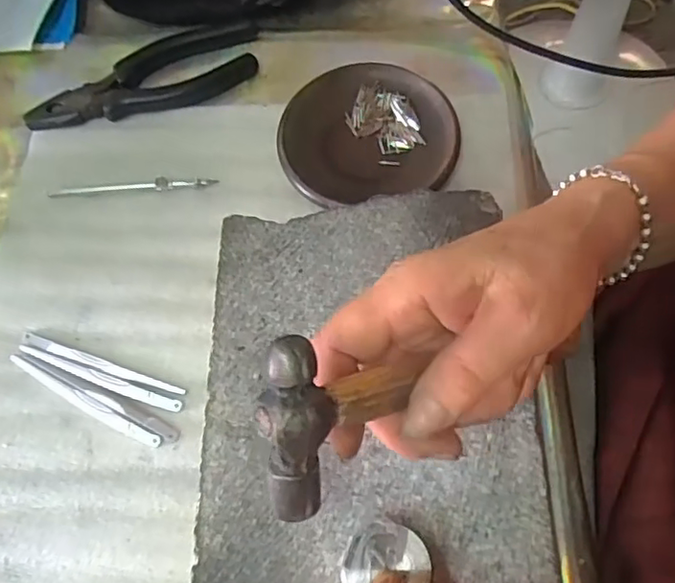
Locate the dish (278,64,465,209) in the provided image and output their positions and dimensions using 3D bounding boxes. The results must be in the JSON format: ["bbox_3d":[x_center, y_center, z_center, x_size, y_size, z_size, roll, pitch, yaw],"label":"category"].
[{"bbox_3d":[0.019,-0.103,0.389,0.111,0.017,0.098,-13,66,-3],"label":"dish"}]

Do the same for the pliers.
[{"bbox_3d":[-0.134,-0.151,0.418,0.161,0.013,0.061,-17,66,-5],"label":"pliers"}]

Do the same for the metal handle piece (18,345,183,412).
[{"bbox_3d":[-0.135,0.048,0.337,0.102,0.004,0.009,18,68,11],"label":"metal handle piece"}]

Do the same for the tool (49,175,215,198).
[{"bbox_3d":[-0.132,-0.069,0.384,0.107,0.004,0.008,-4,66,1],"label":"tool"}]

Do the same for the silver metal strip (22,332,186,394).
[{"bbox_3d":[-0.135,0.041,0.340,0.101,0.004,0.007,17,68,11],"label":"silver metal strip"}]

